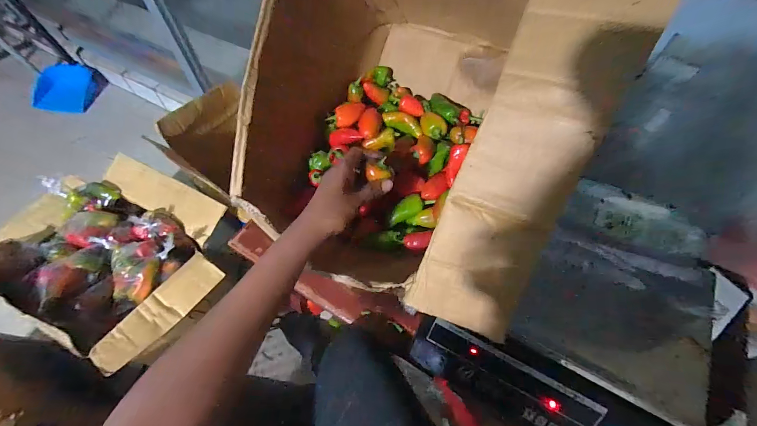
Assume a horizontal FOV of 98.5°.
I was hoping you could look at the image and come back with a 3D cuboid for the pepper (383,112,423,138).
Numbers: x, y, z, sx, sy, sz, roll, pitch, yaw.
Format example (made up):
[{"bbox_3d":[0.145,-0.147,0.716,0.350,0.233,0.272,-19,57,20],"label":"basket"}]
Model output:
[{"bbox_3d":[0.043,-0.156,0.565,0.074,0.021,0.026,23,62,13],"label":"pepper"}]

